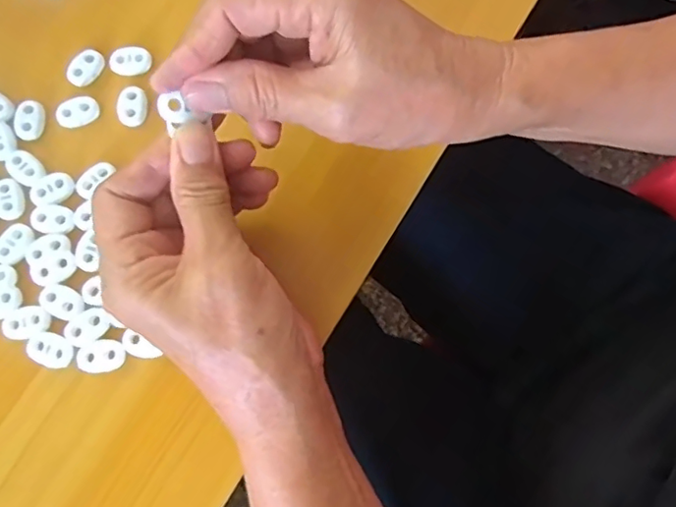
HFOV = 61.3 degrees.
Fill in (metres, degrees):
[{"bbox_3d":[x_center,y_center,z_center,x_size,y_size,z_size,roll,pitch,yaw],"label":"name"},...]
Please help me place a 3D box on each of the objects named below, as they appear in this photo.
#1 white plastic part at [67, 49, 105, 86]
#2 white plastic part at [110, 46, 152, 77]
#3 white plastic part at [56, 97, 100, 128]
[{"bbox_3d":[-0.141,-0.104,0.319,0.015,0.004,0.022,37,79,8],"label":"white plastic part"},{"bbox_3d":[-0.116,-0.108,0.319,0.023,0.004,0.016,-14,77,-4],"label":"white plastic part"},{"bbox_3d":[-0.143,-0.078,0.312,0.023,0.004,0.015,-21,77,-5],"label":"white plastic part"}]

